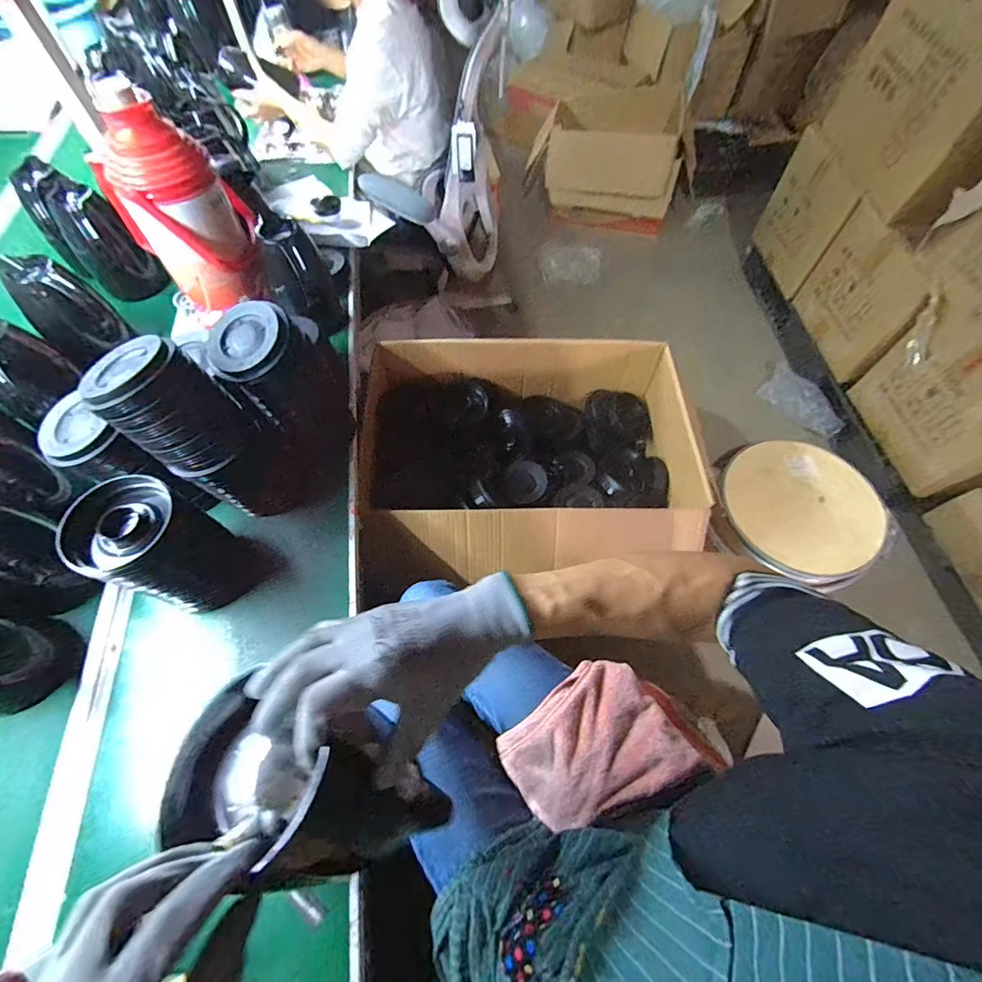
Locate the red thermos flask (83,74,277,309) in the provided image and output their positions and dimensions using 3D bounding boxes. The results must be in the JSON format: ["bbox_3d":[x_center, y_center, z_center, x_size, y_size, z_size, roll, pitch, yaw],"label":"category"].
[{"bbox_3d":[-0.530,-0.474,0.755,0.197,0.302,0.146,-22,64,-11],"label":"red thermos flask"}]

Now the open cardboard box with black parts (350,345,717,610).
[{"bbox_3d":[0.073,-0.077,0.987,0.684,0.253,0.533,-6,62,-2],"label":"open cardboard box with black parts"}]

